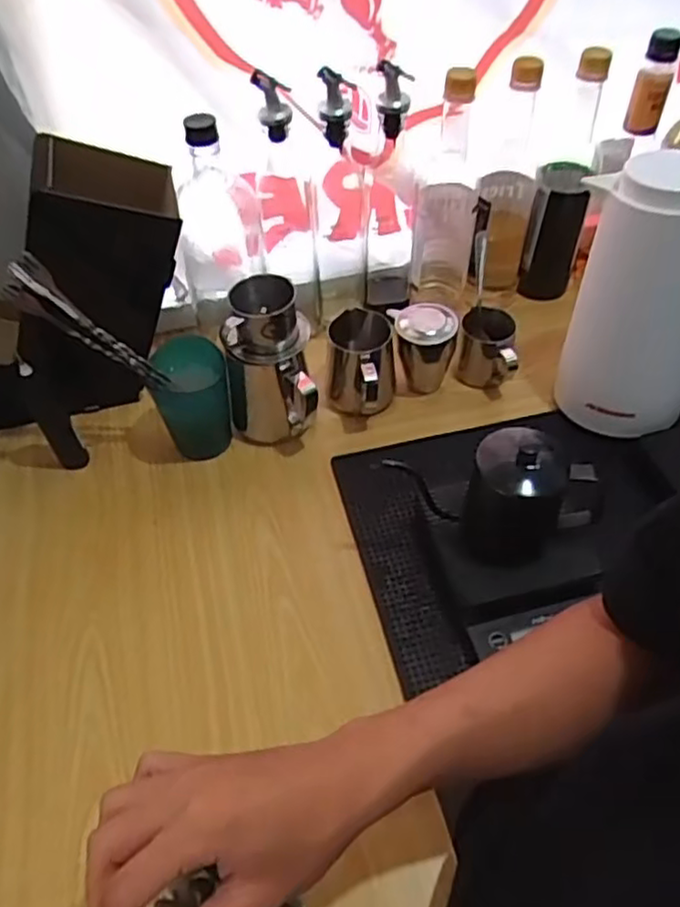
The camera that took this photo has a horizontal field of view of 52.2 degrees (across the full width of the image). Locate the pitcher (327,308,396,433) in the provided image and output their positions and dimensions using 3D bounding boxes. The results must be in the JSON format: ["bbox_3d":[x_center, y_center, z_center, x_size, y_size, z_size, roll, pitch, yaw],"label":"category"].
[{"bbox_3d":[0.021,-0.087,0.728,0.066,0.088,0.092,-2,51,1],"label":"pitcher"}]

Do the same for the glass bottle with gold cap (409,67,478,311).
[{"bbox_3d":[0.116,-0.282,0.758,0.065,0.249,0.061,6,51,7],"label":"glass bottle with gold cap"}]

